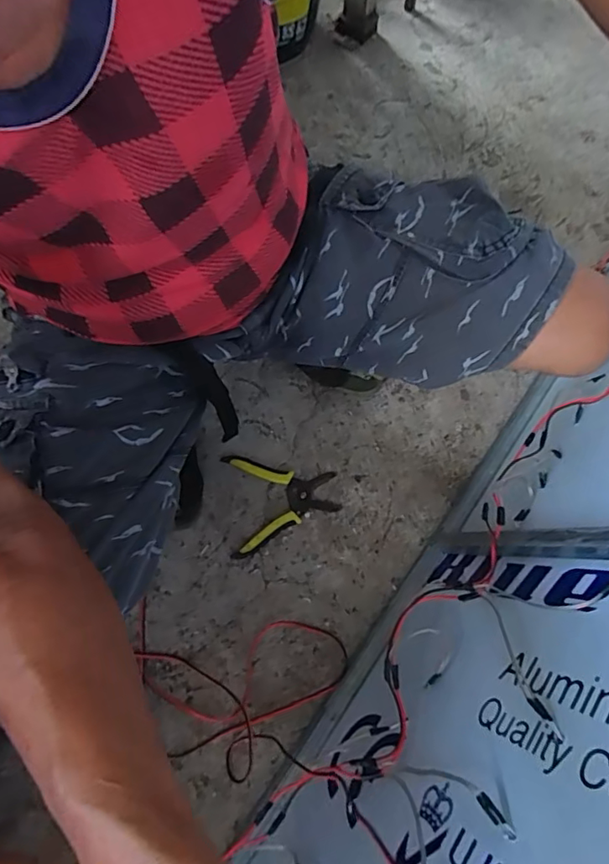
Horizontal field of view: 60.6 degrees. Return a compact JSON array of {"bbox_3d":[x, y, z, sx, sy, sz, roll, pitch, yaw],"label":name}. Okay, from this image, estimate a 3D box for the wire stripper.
[{"bbox_3d":[-0.029,0.094,0.711,0.148,0.010,0.136,-5,69,-4],"label":"wire stripper"}]

